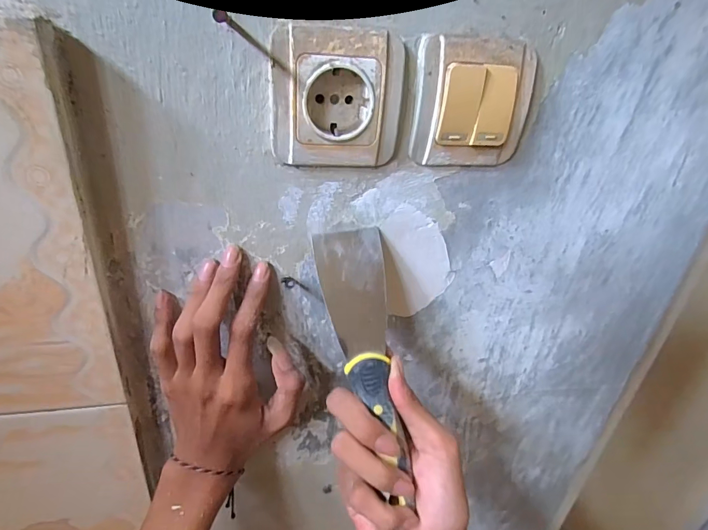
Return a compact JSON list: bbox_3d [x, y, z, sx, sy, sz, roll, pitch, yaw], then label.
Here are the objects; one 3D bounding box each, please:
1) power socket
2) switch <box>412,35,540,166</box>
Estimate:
[{"bbox_3d":[-0.011,-0.102,0.255,0.078,0.077,0.019,-1,29,-14],"label":"power socket"},{"bbox_3d":[0.079,-0.105,0.270,0.081,0.077,0.013,-1,29,-14],"label":"switch"}]

